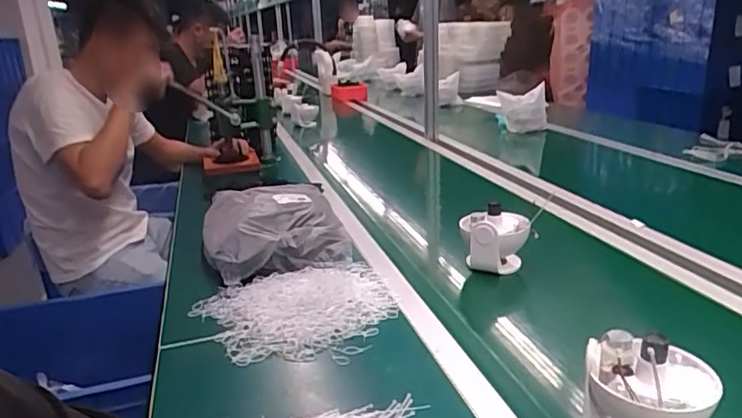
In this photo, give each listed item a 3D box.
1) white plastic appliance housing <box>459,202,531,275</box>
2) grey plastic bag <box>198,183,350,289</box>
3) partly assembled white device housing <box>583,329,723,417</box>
[{"bbox_3d":[0.212,0.054,0.966,0.111,0.113,0.108,2,19,13],"label":"white plastic appliance housing"},{"bbox_3d":[-0.192,0.026,1.082,0.249,0.082,0.328,-8,20,-16],"label":"grey plastic bag"},{"bbox_3d":[0.276,0.187,0.561,0.112,0.109,0.102,8,21,27],"label":"partly assembled white device housing"}]

